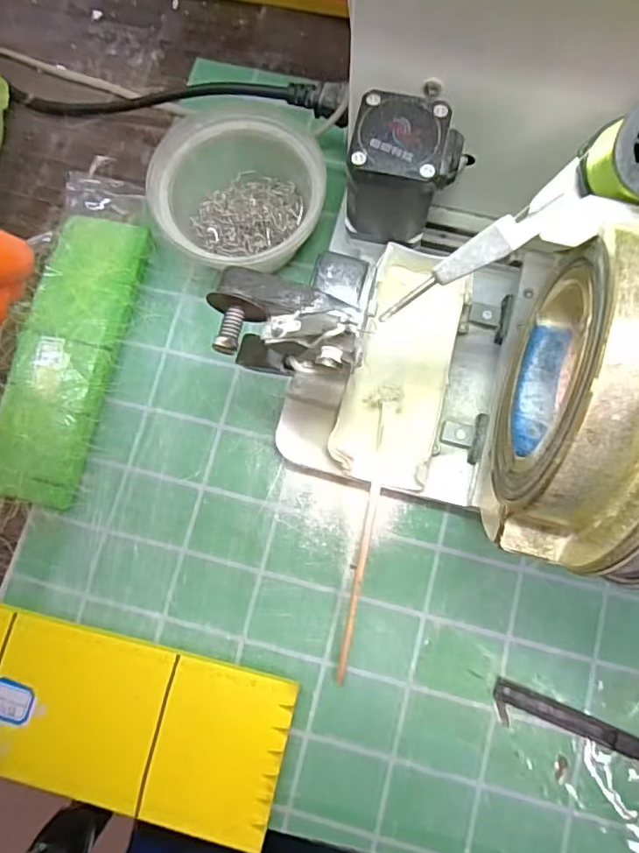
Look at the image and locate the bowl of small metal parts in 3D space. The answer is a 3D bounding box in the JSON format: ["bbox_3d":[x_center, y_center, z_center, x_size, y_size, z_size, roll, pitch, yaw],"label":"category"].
[{"bbox_3d":[-0.050,-0.138,0.333,0.097,0.051,0.089,0,78,1],"label":"bowl of small metal parts"}]

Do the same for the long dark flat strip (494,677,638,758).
[{"bbox_3d":[0.178,0.176,0.288,0.174,0.008,0.018,20,79,5],"label":"long dark flat strip"}]

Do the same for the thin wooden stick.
[{"bbox_3d":[0.021,0.086,0.303,0.006,0.011,0.112,10,92,3],"label":"thin wooden stick"}]

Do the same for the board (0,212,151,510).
[{"bbox_3d":[-0.155,-0.044,0.338,0.058,0.014,0.179,13,78,3],"label":"board"}]

